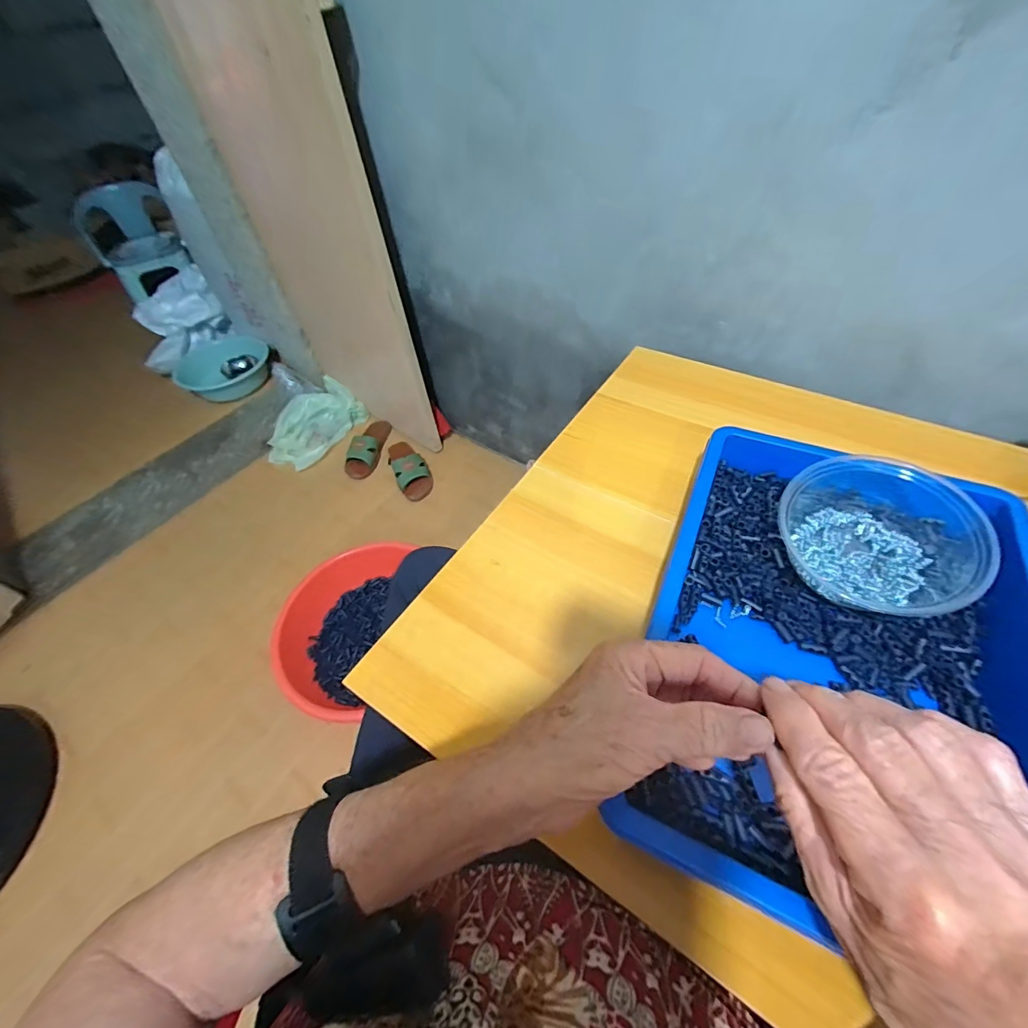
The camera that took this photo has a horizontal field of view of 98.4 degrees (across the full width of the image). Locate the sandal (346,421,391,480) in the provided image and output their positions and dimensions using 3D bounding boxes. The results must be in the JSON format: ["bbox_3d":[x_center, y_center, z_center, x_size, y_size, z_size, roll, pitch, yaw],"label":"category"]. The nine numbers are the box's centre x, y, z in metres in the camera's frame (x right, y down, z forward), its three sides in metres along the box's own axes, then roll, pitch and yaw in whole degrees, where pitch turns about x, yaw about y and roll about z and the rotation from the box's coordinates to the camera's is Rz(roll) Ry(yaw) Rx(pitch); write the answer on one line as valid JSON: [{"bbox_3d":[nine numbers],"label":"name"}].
[{"bbox_3d":[-0.410,-0.194,1.244,0.084,0.057,0.207,8,54,11],"label":"sandal"}]

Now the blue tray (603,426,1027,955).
[{"bbox_3d":[0.237,0.087,0.327,0.242,0.077,0.352,19,57,18],"label":"blue tray"}]

